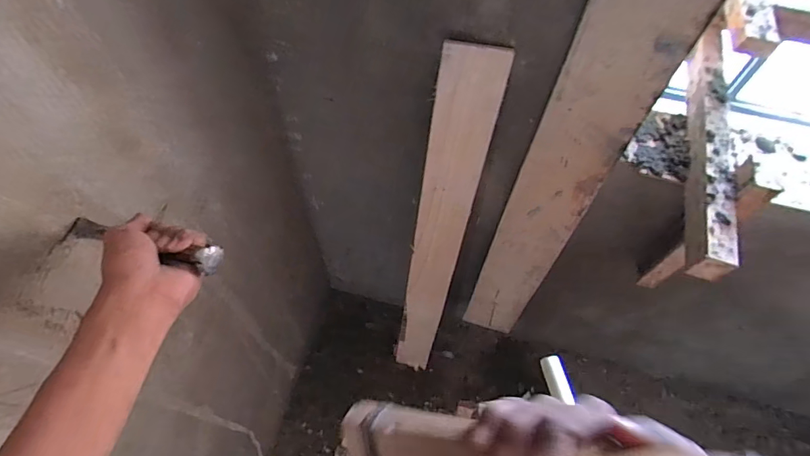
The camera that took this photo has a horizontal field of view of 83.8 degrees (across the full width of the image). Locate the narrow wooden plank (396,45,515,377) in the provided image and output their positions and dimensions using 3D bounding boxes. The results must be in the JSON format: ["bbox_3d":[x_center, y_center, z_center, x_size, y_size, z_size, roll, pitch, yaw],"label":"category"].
[{"bbox_3d":[0.065,0.091,1.041,0.106,1.083,0.017,6,51,-1],"label":"narrow wooden plank"}]

